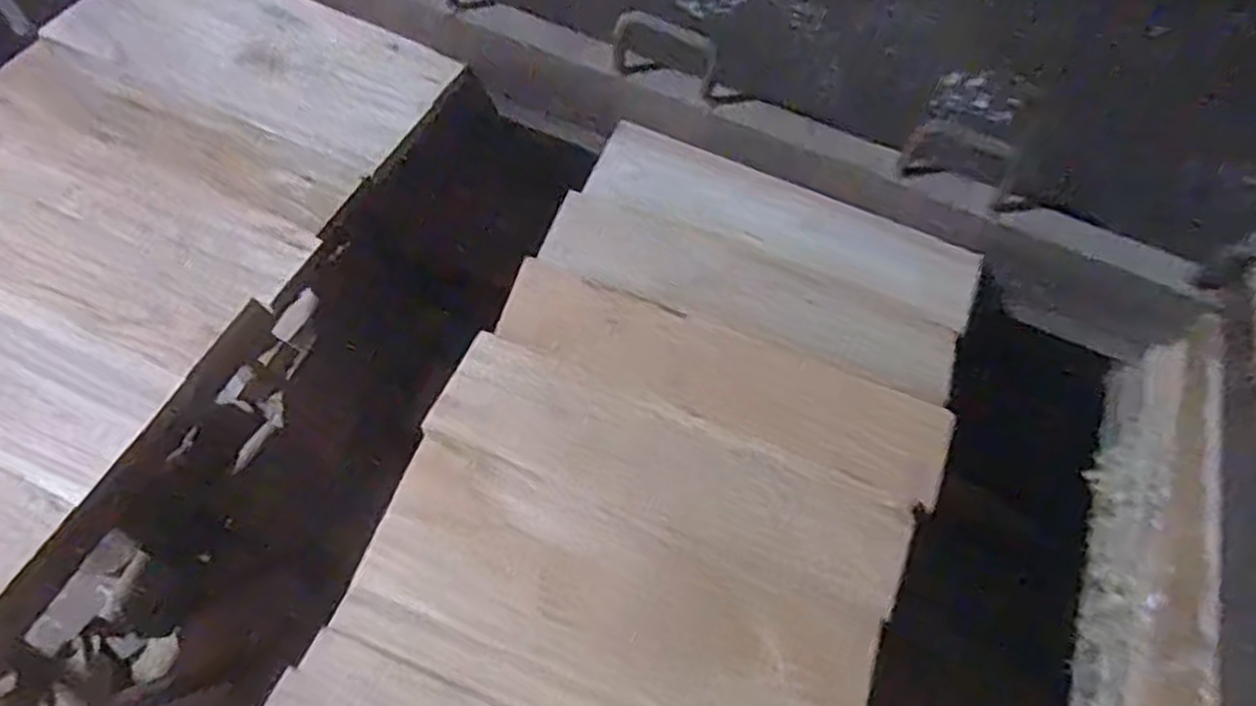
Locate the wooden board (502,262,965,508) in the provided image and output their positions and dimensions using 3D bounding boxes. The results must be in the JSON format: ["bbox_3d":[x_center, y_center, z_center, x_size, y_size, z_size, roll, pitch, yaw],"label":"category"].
[{"bbox_3d":[0.086,0.018,0.720,0.415,0.017,0.105,22,61,6],"label":"wooden board"}]

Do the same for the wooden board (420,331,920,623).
[{"bbox_3d":[0.037,0.096,0.661,0.409,0.020,0.109,22,61,5],"label":"wooden board"}]

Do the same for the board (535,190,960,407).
[{"bbox_3d":[0.118,-0.061,0.762,0.403,0.032,0.096,20,61,4],"label":"board"}]

